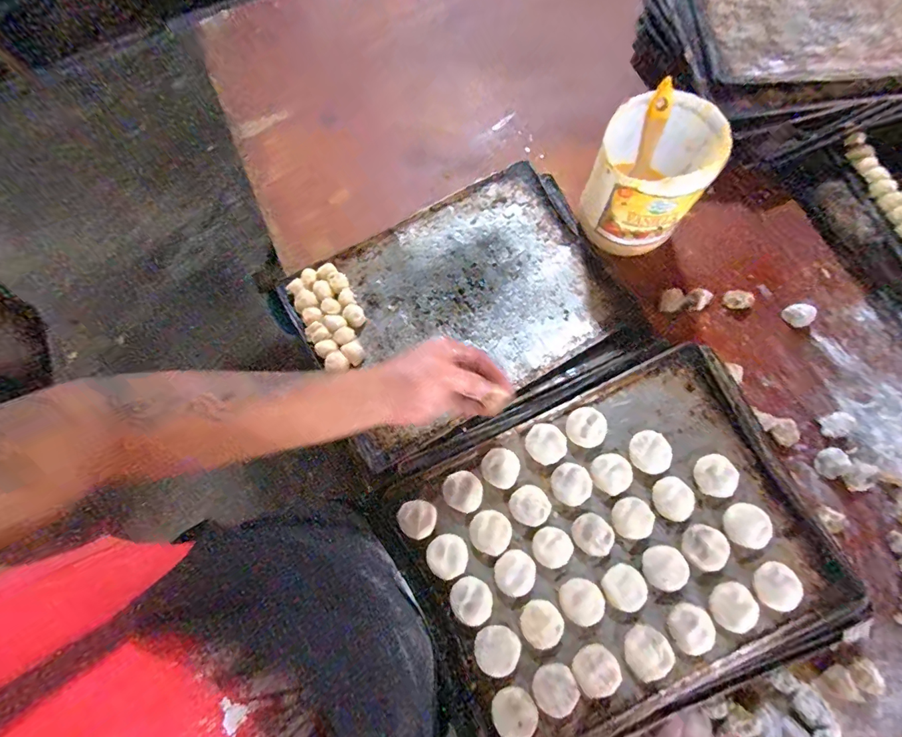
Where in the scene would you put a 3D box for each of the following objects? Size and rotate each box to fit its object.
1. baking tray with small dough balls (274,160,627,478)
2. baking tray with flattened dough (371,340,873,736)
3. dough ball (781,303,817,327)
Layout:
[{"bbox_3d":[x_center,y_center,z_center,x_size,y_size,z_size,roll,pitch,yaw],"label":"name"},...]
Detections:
[{"bbox_3d":[0.006,-0.101,0.641,0.432,0.032,0.325,-30,75,-5],"label":"baking tray with small dough balls"},{"bbox_3d":[0.191,0.204,0.493,0.464,0.038,0.362,-24,75,-4],"label":"baking tray with flattened dough"},{"bbox_3d":[0.509,-0.077,0.629,0.039,0.024,0.034,-28,75,-5],"label":"dough ball"}]

